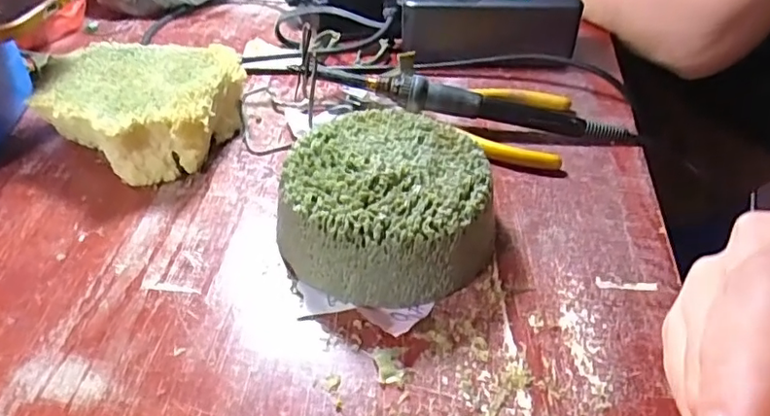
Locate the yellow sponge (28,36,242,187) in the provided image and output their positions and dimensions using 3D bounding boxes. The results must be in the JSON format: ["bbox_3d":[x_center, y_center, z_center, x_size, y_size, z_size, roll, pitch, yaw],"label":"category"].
[{"bbox_3d":[-0.149,-0.060,0.351,0.116,0.043,0.103,2,42,2],"label":"yellow sponge"}]

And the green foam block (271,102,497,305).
[{"bbox_3d":[0.001,-0.003,0.286,0.097,0.046,0.096,0,42,-1],"label":"green foam block"}]

